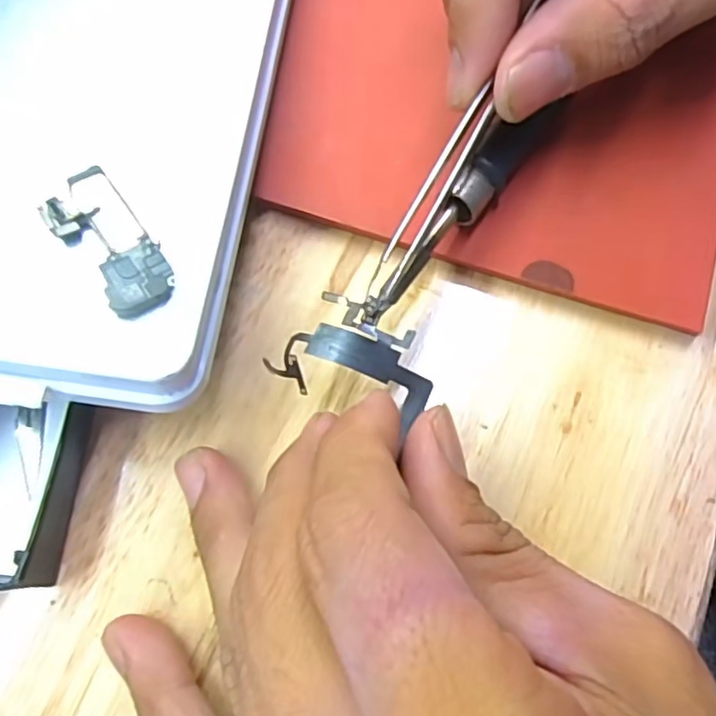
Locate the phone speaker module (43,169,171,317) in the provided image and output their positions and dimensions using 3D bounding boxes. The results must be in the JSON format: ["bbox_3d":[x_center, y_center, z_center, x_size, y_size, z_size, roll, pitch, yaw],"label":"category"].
[{"bbox_3d":[-0.057,-0.027,0.141,0.017,0.004,0.041,-37,75,-11],"label":"phone speaker module"}]

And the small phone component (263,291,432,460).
[{"bbox_3d":[0.001,0.001,0.141,0.034,0.005,0.026,33,75,7],"label":"small phone component"}]

